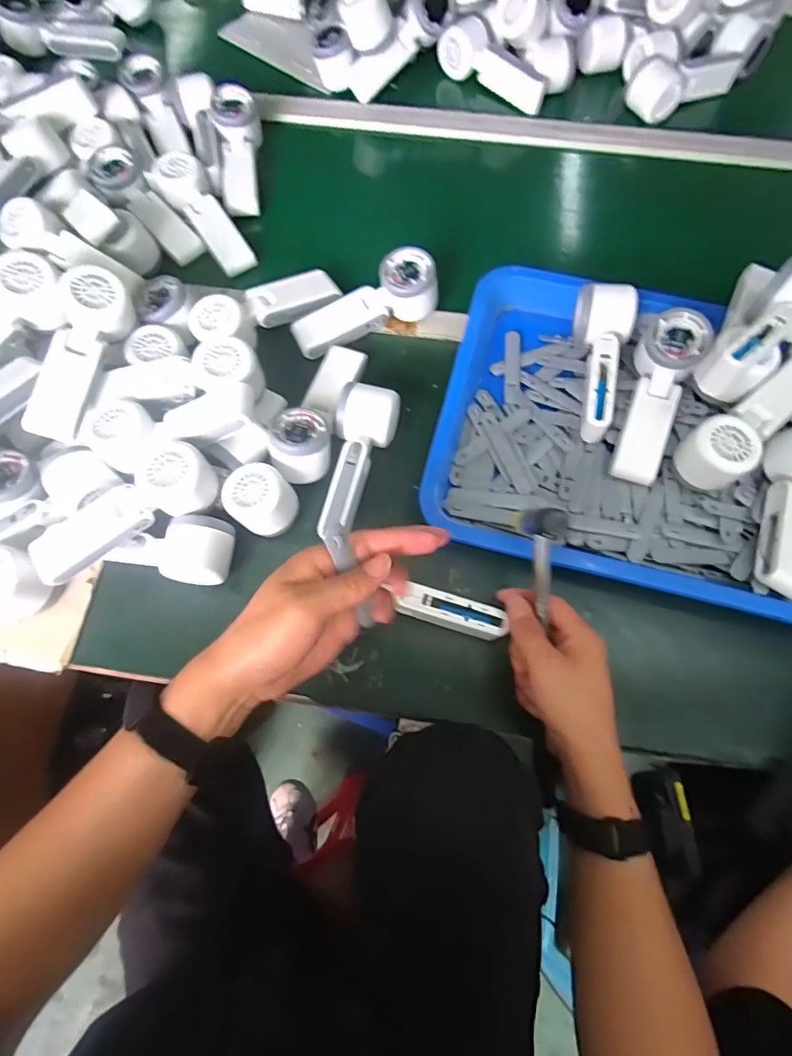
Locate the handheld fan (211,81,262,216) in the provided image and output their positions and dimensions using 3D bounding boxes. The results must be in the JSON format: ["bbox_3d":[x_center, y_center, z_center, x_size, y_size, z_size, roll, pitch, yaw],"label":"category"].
[{"bbox_3d":[-0.197,-0.476,0.635,0.056,0.046,0.177,-9,70,-2],"label":"handheld fan"}]

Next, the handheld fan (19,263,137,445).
[{"bbox_3d":[-0.303,-0.165,0.480,0.060,0.048,0.168,18,86,7],"label":"handheld fan"}]

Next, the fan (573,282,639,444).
[{"bbox_3d":[0.209,-0.166,0.508,0.052,0.062,0.159,4,70,2],"label":"fan"}]

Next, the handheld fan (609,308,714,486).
[{"bbox_3d":[0.254,-0.126,0.499,0.053,0.045,0.167,18,90,7],"label":"handheld fan"}]

